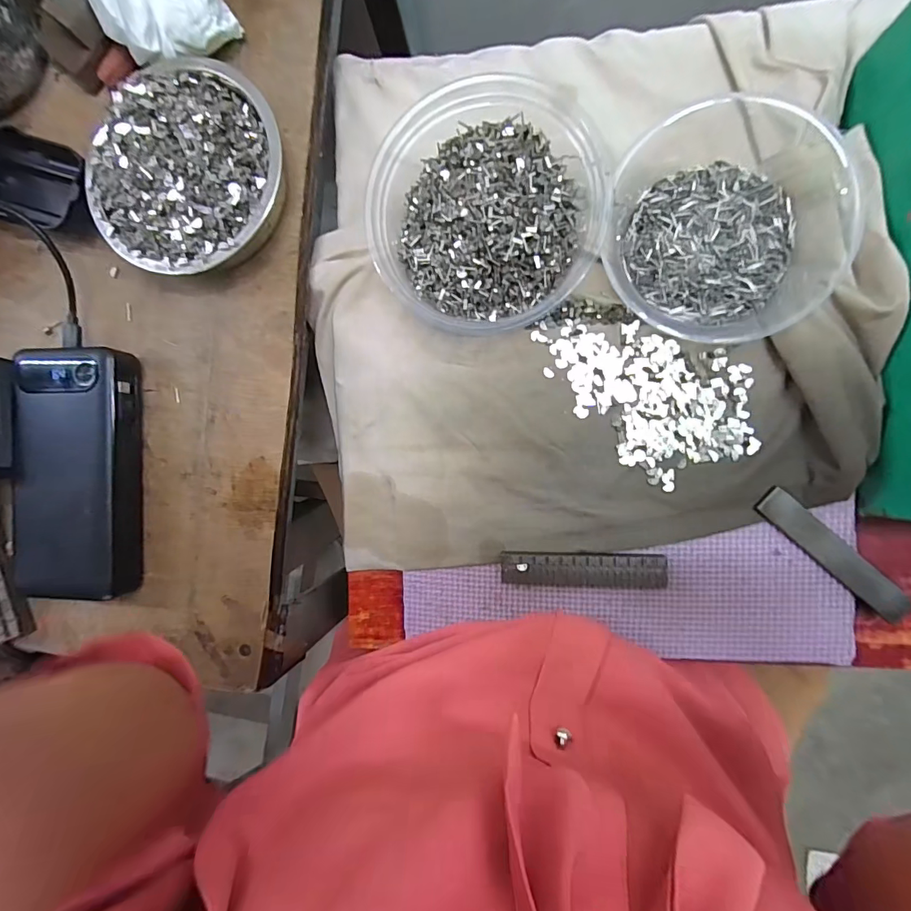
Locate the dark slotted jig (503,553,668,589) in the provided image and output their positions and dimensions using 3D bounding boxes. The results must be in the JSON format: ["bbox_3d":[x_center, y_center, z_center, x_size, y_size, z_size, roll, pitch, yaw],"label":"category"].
[{"bbox_3d":[0.077,0.070,0.275,0.096,0.011,0.021,0,90,10],"label":"dark slotted jig"}]

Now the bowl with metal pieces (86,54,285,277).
[{"bbox_3d":[-0.159,-0.168,0.274,0.113,0.034,0.116,0,90,10],"label":"bowl with metal pieces"}]

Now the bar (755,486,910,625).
[{"bbox_3d":[0.215,0.057,0.257,0.095,0.006,0.019,44,101,5],"label":"bar"}]

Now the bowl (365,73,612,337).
[{"bbox_3d":[0.019,-0.141,0.270,0.128,0.048,0.139,0,90,10],"label":"bowl"}]

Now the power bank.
[{"bbox_3d":[-0.238,0.012,0.282,0.069,0.025,0.152,0,90,10],"label":"power bank"}]

